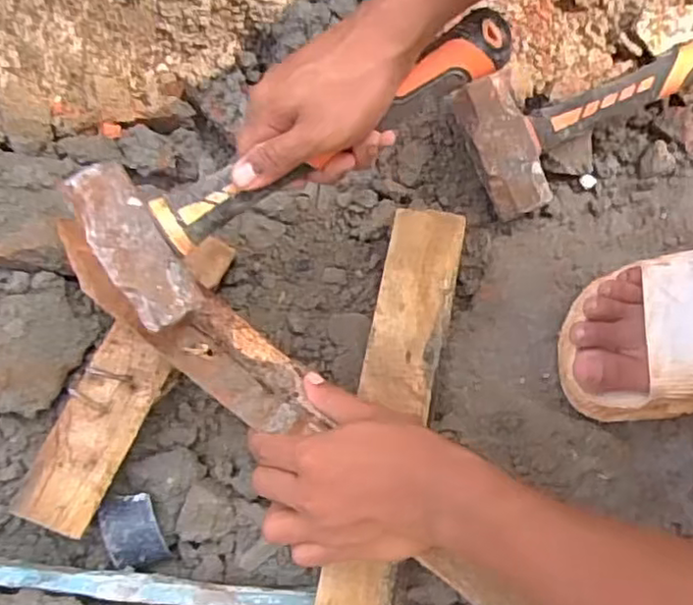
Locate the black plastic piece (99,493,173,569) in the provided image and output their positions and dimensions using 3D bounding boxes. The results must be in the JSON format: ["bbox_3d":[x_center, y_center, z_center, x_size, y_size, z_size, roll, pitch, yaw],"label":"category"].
[{"bbox_3d":[-0.165,0.177,0.516,0.040,0.028,0.052,-21,71,-8],"label":"black plastic piece"}]

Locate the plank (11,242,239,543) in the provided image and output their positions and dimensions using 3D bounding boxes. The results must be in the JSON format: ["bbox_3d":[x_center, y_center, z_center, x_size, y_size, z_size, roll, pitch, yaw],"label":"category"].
[{"bbox_3d":[-0.172,0.057,0.523,0.058,0.020,0.241,33,73,-17],"label":"plank"}]

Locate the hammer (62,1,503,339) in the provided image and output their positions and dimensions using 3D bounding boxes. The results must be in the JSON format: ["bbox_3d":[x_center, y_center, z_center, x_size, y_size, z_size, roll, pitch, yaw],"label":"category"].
[{"bbox_3d":[-0.036,-0.103,0.407,0.271,0.043,0.097,-38,98,-6],"label":"hammer"}]

